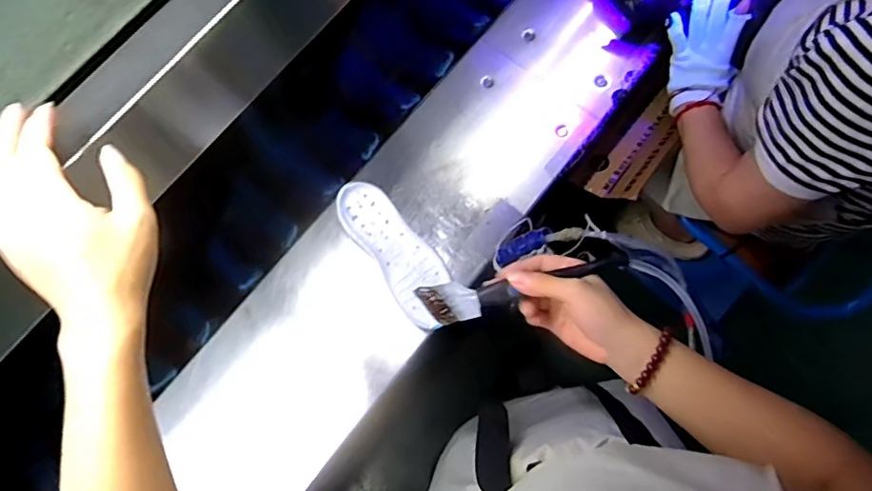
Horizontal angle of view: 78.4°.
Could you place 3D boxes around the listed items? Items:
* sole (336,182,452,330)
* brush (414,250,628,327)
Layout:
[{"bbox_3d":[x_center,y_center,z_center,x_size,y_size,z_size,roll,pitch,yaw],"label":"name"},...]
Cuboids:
[{"bbox_3d":[-0.055,0.004,0.764,0.087,0.049,0.229,-36,78,-7],"label":"sole"},{"bbox_3d":[0.070,0.033,0.450,0.174,0.011,0.034,-16,76,12],"label":"brush"}]

